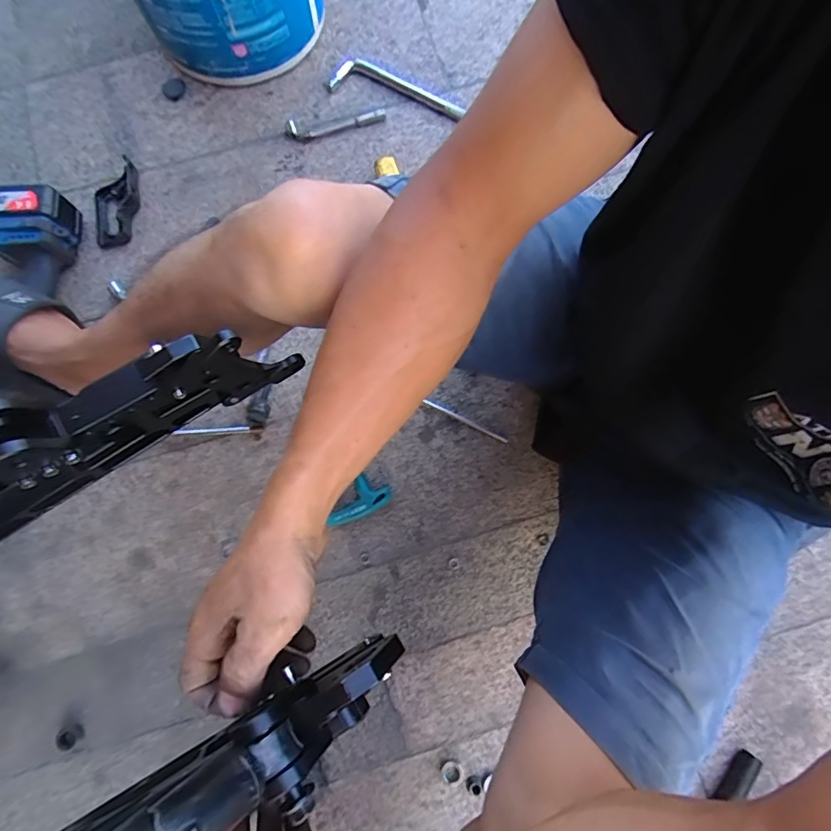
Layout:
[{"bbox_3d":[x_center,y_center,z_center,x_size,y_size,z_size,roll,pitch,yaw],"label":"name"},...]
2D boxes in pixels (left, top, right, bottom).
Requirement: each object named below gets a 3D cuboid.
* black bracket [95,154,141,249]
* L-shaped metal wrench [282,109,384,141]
[{"bbox_3d":[-0.404,-0.288,0.692,0.060,0.015,0.127,1,77,0],"label":"black bracket"},{"bbox_3d":[-0.112,-0.406,0.724,0.139,0.012,0.031,-9,78,-2],"label":"L-shaped metal wrench"}]

